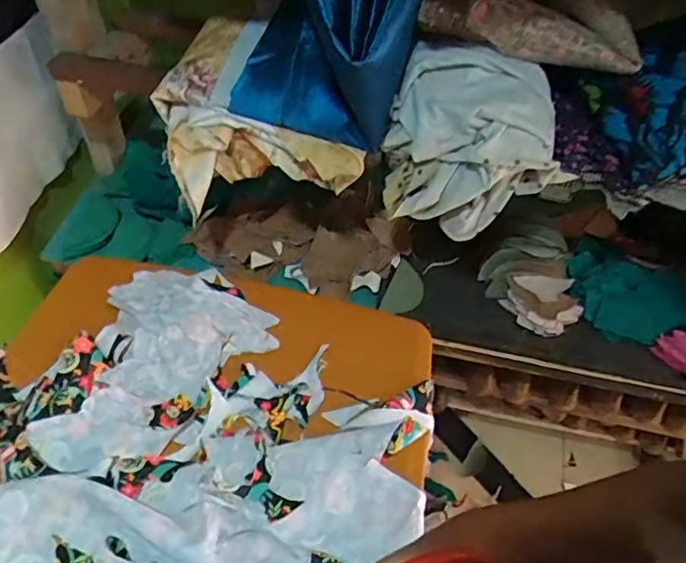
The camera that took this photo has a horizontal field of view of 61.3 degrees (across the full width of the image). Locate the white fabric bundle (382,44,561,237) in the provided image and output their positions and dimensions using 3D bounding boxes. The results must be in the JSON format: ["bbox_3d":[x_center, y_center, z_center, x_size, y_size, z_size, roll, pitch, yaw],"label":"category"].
[{"bbox_3d":[0.149,-0.164,0.682,0.189,0.166,0.122,9,50,2],"label":"white fabric bundle"}]

